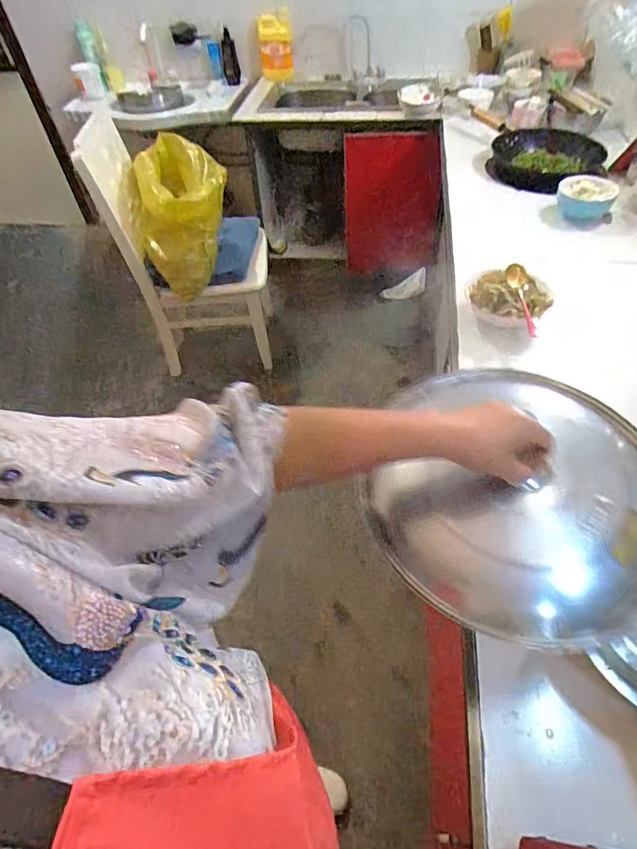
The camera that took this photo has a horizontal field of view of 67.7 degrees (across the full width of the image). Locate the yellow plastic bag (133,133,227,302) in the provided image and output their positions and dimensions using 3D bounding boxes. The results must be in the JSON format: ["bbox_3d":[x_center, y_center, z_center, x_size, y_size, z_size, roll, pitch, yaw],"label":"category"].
[{"bbox_3d":[-0.473,-0.764,1.720,0.295,0.397,0.404,-11,50,-5],"label":"yellow plastic bag"}]

